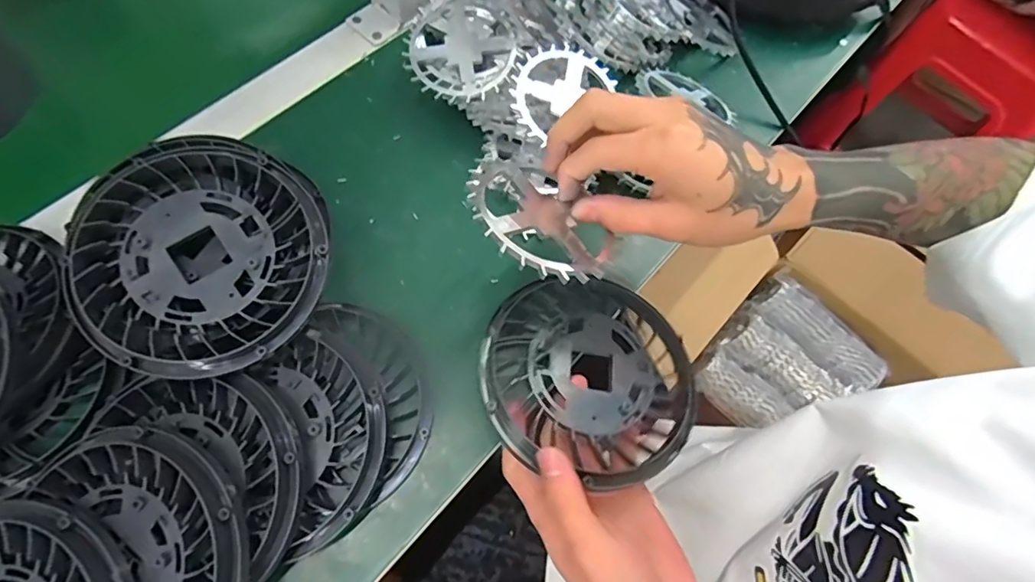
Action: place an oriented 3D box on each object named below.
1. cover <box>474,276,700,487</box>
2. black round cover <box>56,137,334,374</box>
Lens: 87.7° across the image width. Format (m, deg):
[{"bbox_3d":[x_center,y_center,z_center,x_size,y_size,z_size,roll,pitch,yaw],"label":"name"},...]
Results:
[{"bbox_3d":[0.043,0.050,0.326,0.126,0.016,0.126,6,59,-11],"label":"cover"},{"bbox_3d":[-0.180,-0.024,0.307,0.132,0.033,0.133,2,67,-4],"label":"black round cover"}]

